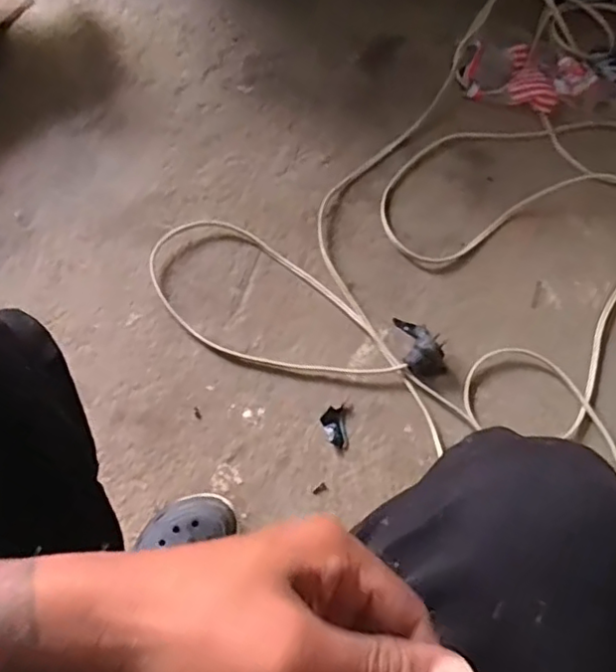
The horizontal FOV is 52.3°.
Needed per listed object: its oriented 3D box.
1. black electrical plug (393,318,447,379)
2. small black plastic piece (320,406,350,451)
[{"bbox_3d":[0.137,0.014,0.753,0.049,0.022,0.078,-5,71,-4],"label":"black electrical plug"},{"bbox_3d":[0.031,0.107,0.724,0.029,0.007,0.048,-6,72,-4],"label":"small black plastic piece"}]

